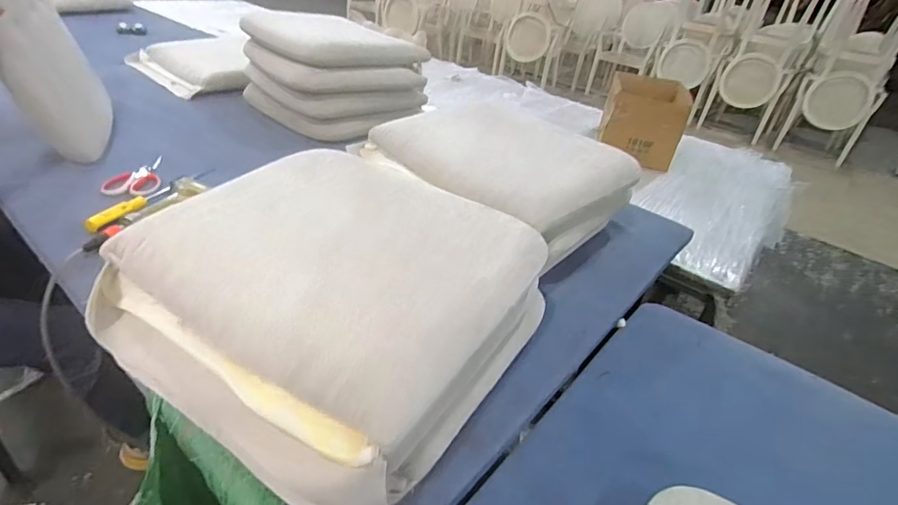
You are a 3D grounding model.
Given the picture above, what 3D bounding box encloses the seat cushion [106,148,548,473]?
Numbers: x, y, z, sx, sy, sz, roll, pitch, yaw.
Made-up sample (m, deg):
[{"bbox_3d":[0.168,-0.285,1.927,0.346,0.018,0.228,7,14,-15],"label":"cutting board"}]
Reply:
[{"bbox_3d":[-0.132,0.014,0.589,0.416,0.076,0.387,25,38,24],"label":"seat cushion"}]

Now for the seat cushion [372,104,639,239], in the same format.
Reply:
[{"bbox_3d":[0.111,-0.187,0.923,0.357,0.060,0.424,-23,44,-37],"label":"seat cushion"}]

